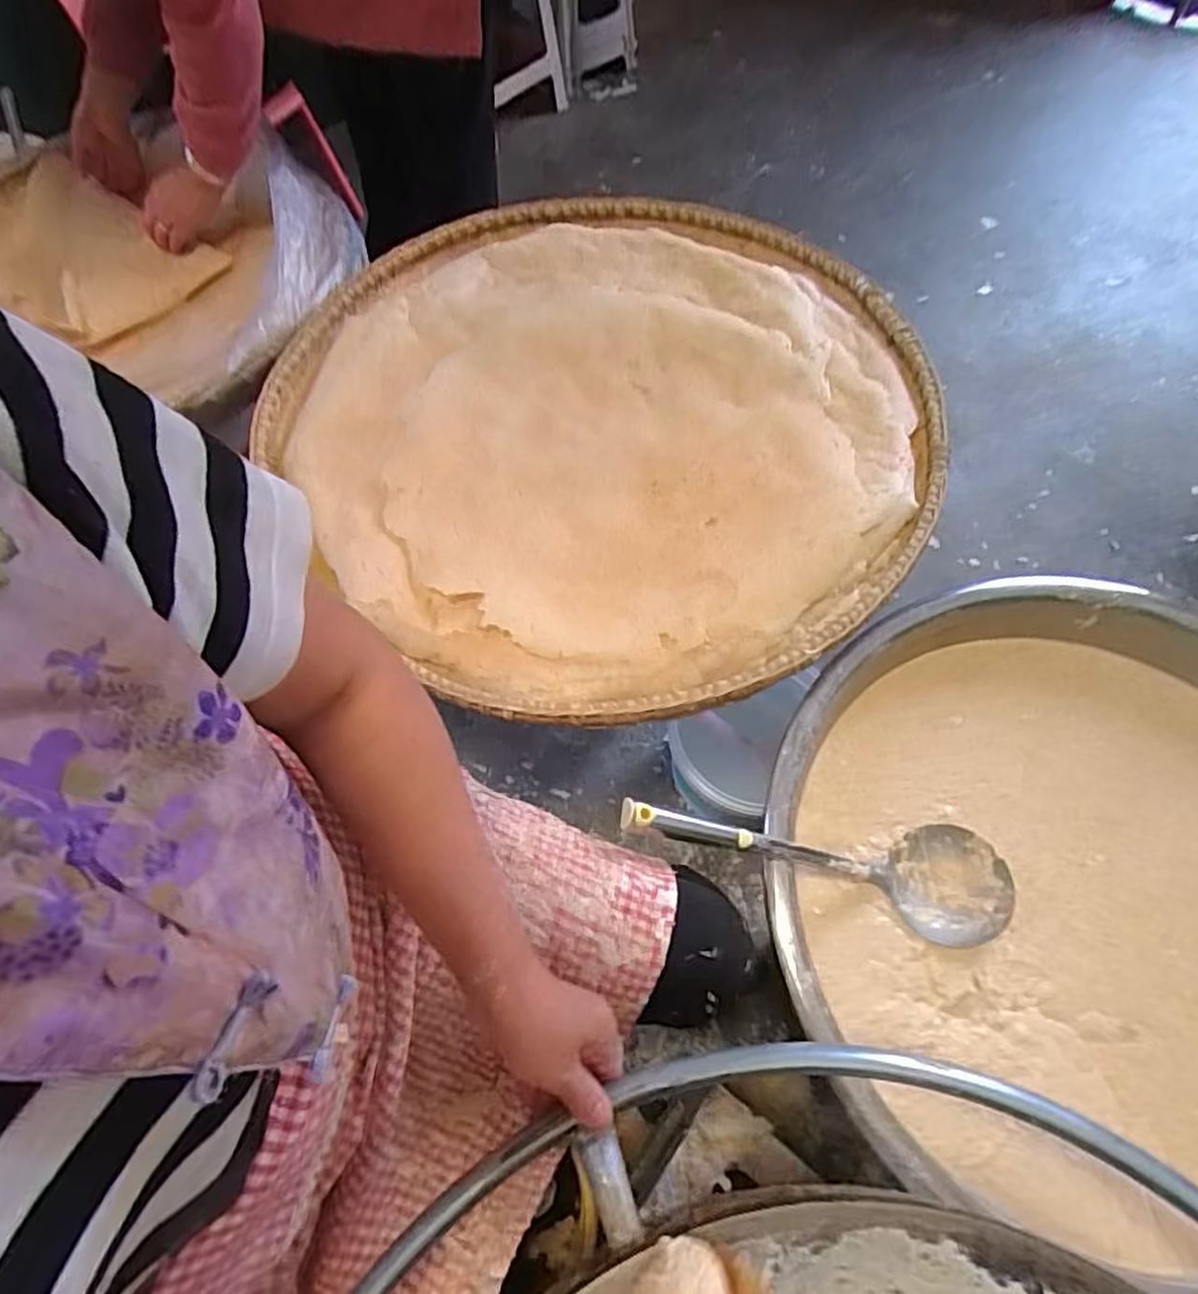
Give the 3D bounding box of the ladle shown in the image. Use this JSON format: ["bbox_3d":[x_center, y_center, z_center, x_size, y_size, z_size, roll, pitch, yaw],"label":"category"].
[{"bbox_3d":[0.198,0.188,0.622,0.386,0.063,0.105,16,62,-16],"label":"ladle"}]

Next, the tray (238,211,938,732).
[{"bbox_3d":[-0.016,-0.304,0.859,0.733,0.081,0.839,-42,69,-17],"label":"tray"}]

